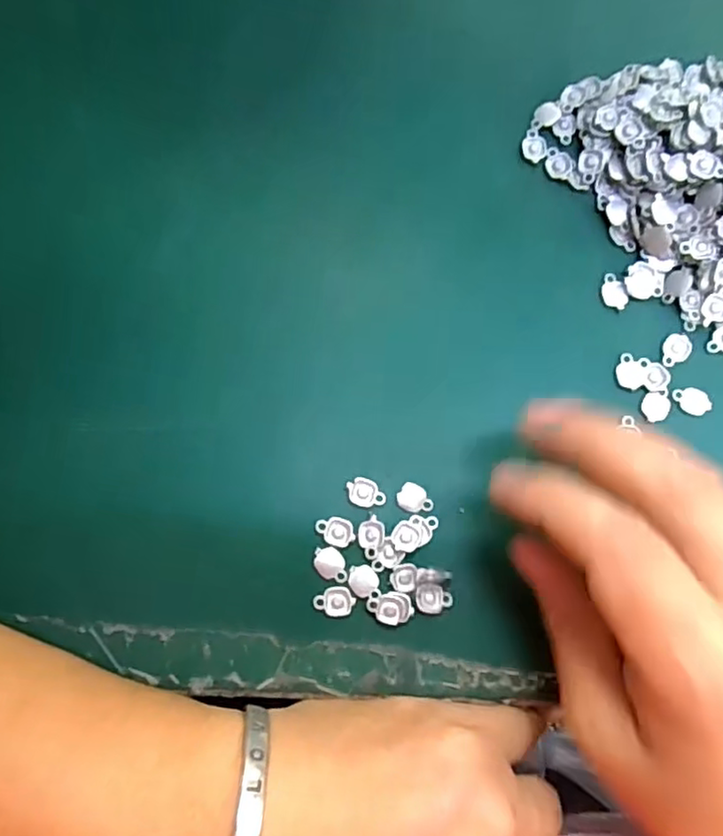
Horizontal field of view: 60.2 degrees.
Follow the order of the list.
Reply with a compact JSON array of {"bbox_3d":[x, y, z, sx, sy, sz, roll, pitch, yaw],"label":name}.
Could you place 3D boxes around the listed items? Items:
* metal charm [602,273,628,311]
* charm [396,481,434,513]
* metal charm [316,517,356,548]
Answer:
[{"bbox_3d":[0.097,-0.049,0.238,0.009,0.004,0.014,-18,82,-4],"label":"metal charm"},{"bbox_3d":[0.019,0.029,0.224,0.013,0.004,0.010,31,82,3],"label":"charm"},{"bbox_3d":[-0.009,0.040,0.220,0.014,0.004,0.010,20,81,1],"label":"metal charm"}]

